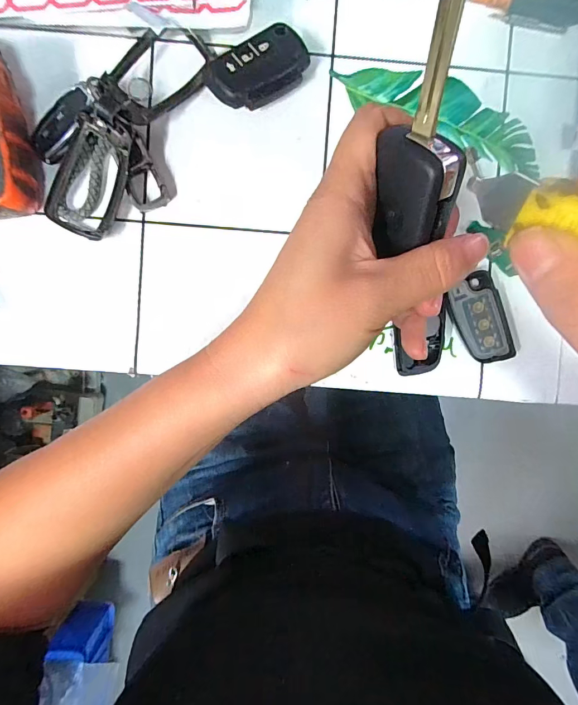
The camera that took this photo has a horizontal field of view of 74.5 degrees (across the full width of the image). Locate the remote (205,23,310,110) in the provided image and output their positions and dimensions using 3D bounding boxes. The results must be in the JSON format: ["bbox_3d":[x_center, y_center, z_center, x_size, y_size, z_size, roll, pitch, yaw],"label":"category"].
[{"bbox_3d":[-0.020,-0.182,0.247,0.064,0.019,0.038,-31,93,1],"label":"remote"}]

